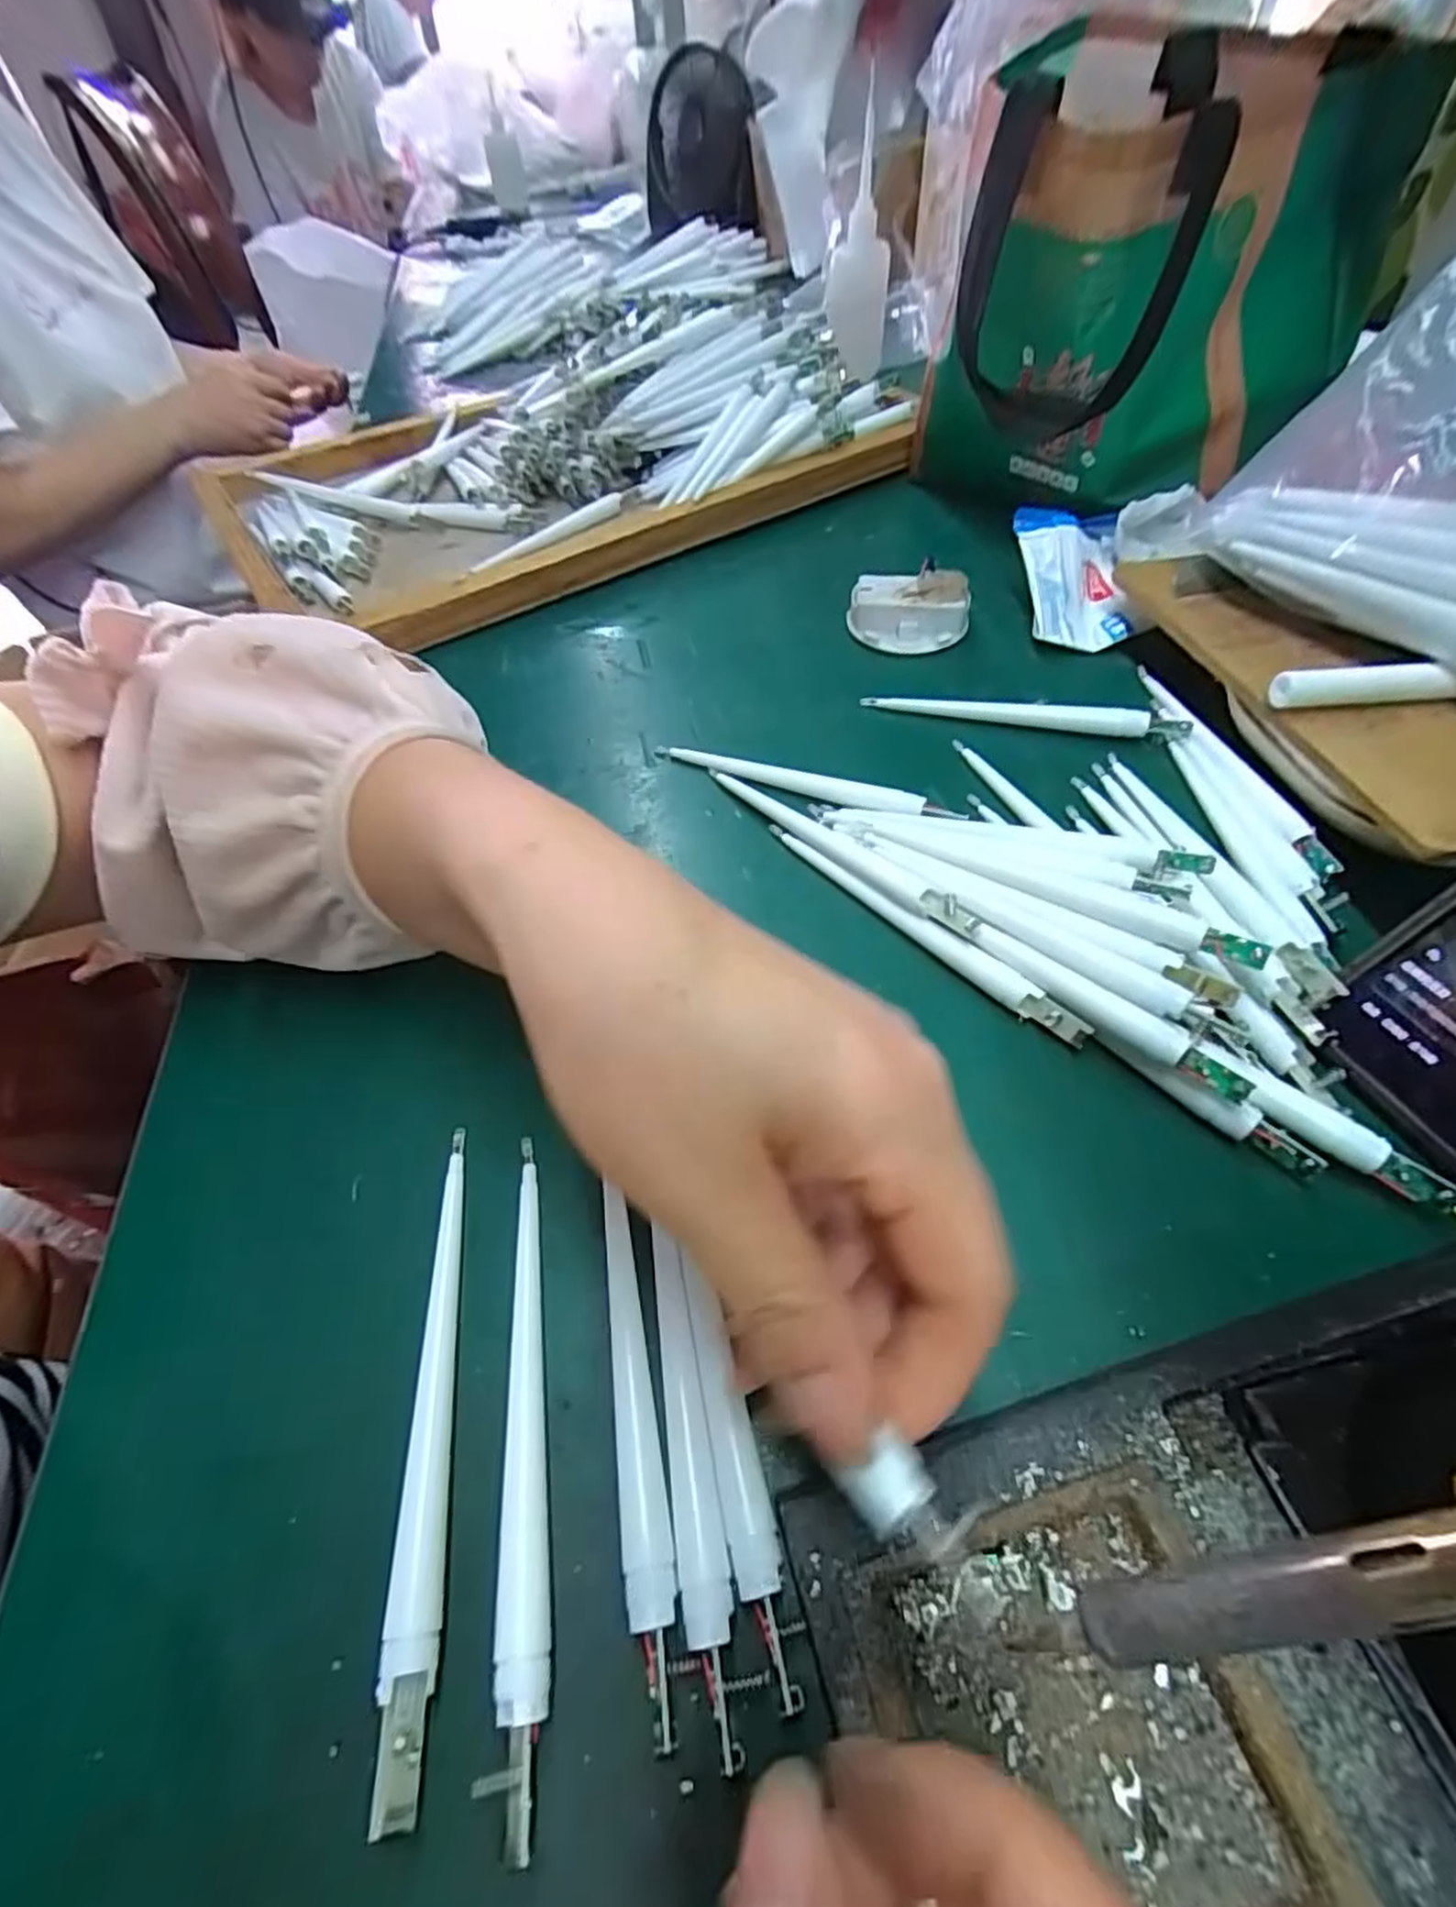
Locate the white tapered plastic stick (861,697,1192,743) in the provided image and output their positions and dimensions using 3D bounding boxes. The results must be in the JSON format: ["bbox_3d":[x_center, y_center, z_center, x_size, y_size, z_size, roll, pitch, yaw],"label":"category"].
[{"bbox_3d":[0.136,-0.113,0.340,0.140,0.014,0.009,14,55,14],"label":"white tapered plastic stick"}]

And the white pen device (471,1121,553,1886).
[{"bbox_3d":[-0.050,0.116,0.181,0.012,0.012,0.137,-9,52,-3],"label":"white pen device"}]

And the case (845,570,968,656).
[{"bbox_3d":[0.095,-0.179,0.385,0.060,0.028,0.034,5,53,8],"label":"case"}]

